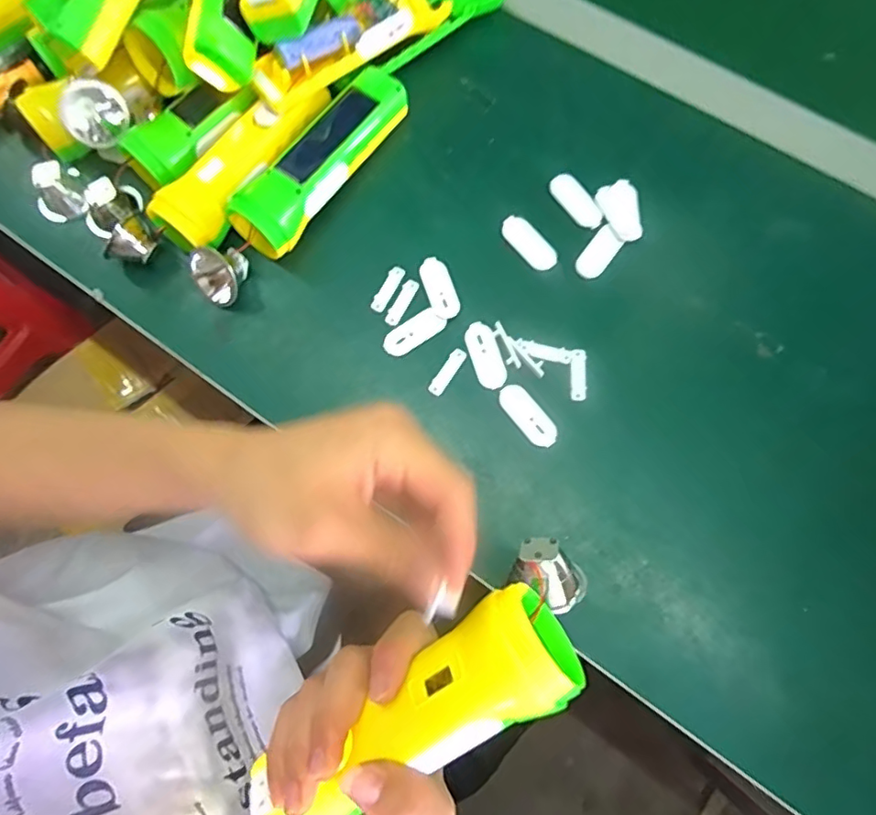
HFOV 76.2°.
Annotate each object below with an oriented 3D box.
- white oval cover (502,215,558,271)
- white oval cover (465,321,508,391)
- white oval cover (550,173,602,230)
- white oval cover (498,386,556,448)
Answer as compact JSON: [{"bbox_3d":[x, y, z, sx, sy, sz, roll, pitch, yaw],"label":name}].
[{"bbox_3d":[0.069,-0.124,0.416,0.022,0.004,0.049,-40,78,-7],"label":"white oval cover"},{"bbox_3d":[0.034,-0.037,0.399,0.021,0.005,0.049,-20,76,-2],"label":"white oval cover"},{"bbox_3d":[0.104,-0.156,0.420,0.021,0.004,0.049,-33,77,-5],"label":"white oval cover"},{"bbox_3d":[0.063,0.006,0.391,0.021,0.004,0.050,-37,77,-6],"label":"white oval cover"}]

